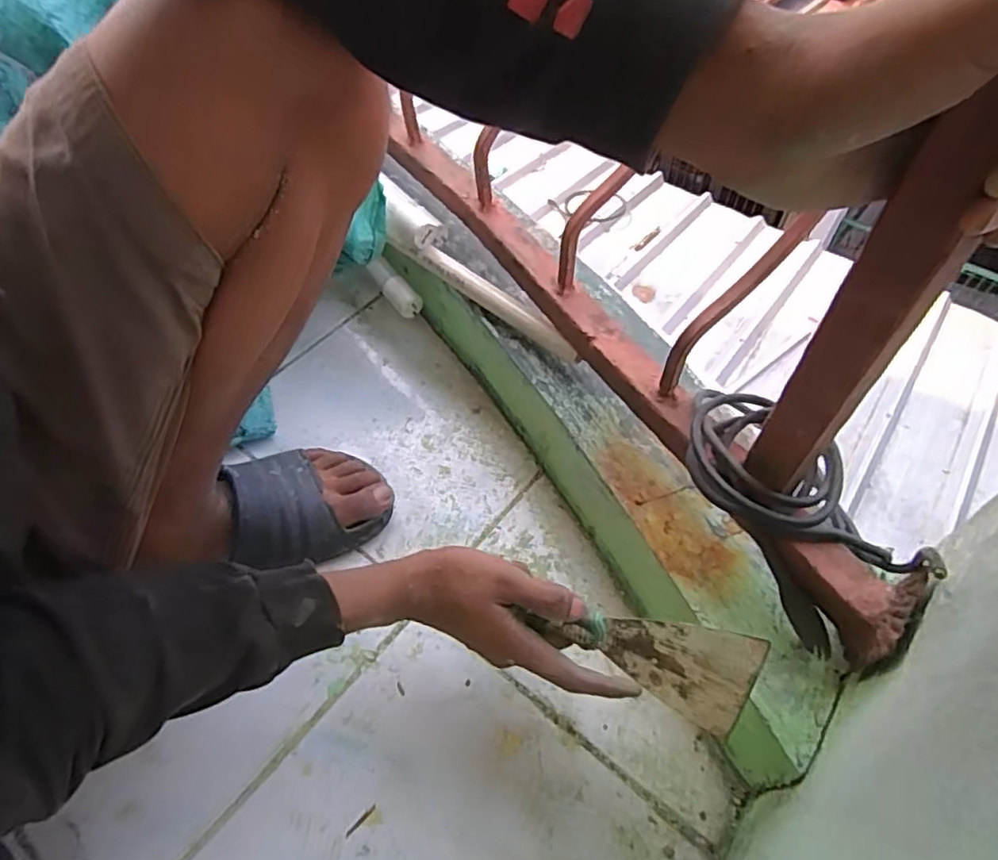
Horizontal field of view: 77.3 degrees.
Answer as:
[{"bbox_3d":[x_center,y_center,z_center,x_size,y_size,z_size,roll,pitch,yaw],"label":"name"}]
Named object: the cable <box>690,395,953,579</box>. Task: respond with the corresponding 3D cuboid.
[{"bbox_3d":[0.195,0.032,0.391,0.163,0.054,0.081,22,60,16],"label":"cable"}]

